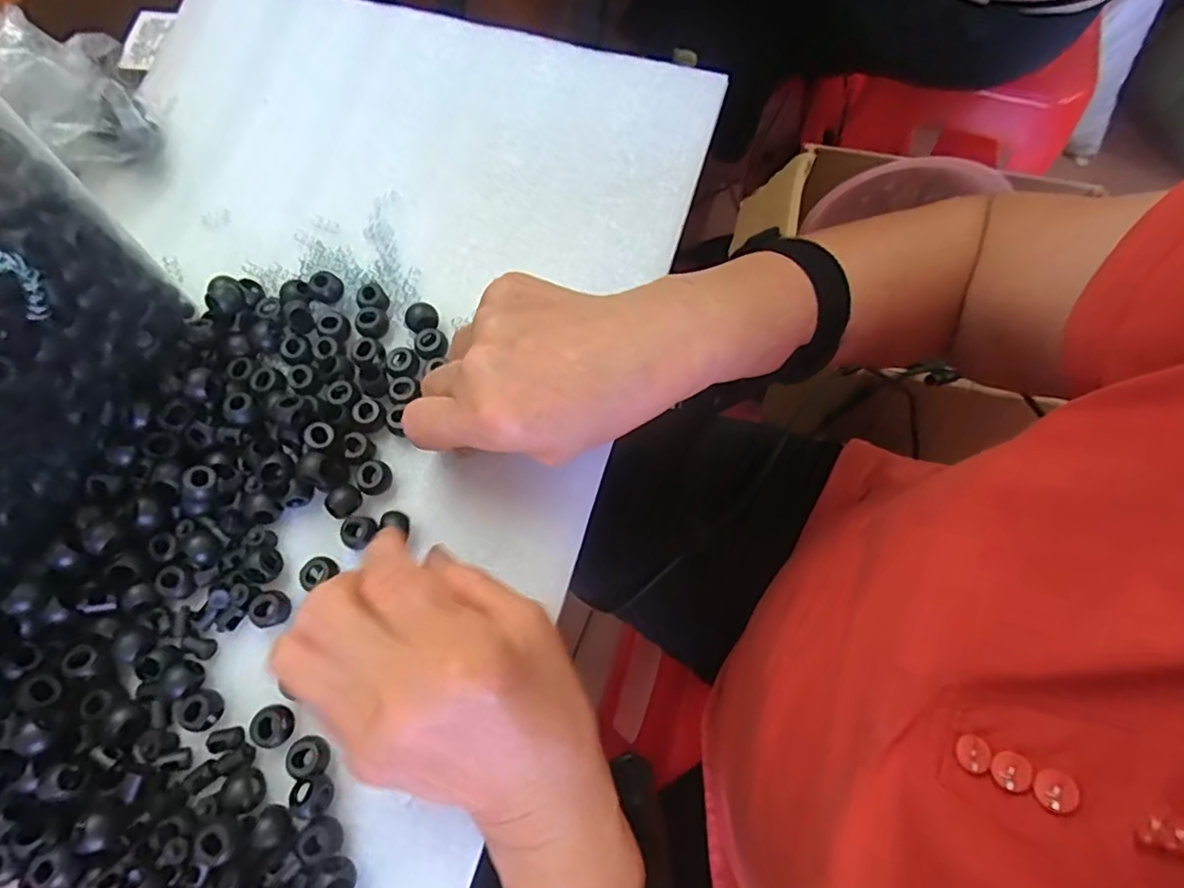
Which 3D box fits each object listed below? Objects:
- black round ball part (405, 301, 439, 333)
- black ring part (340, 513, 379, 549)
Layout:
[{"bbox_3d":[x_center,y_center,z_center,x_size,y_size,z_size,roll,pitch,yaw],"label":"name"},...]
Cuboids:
[{"bbox_3d":[-0.093,-0.069,0.326,0.017,0.010,0.015,-19,74,-5],"label":"black round ball part"},{"bbox_3d":[-0.116,0.043,0.293,0.014,0.009,0.016,23,74,7],"label":"black ring part"}]

